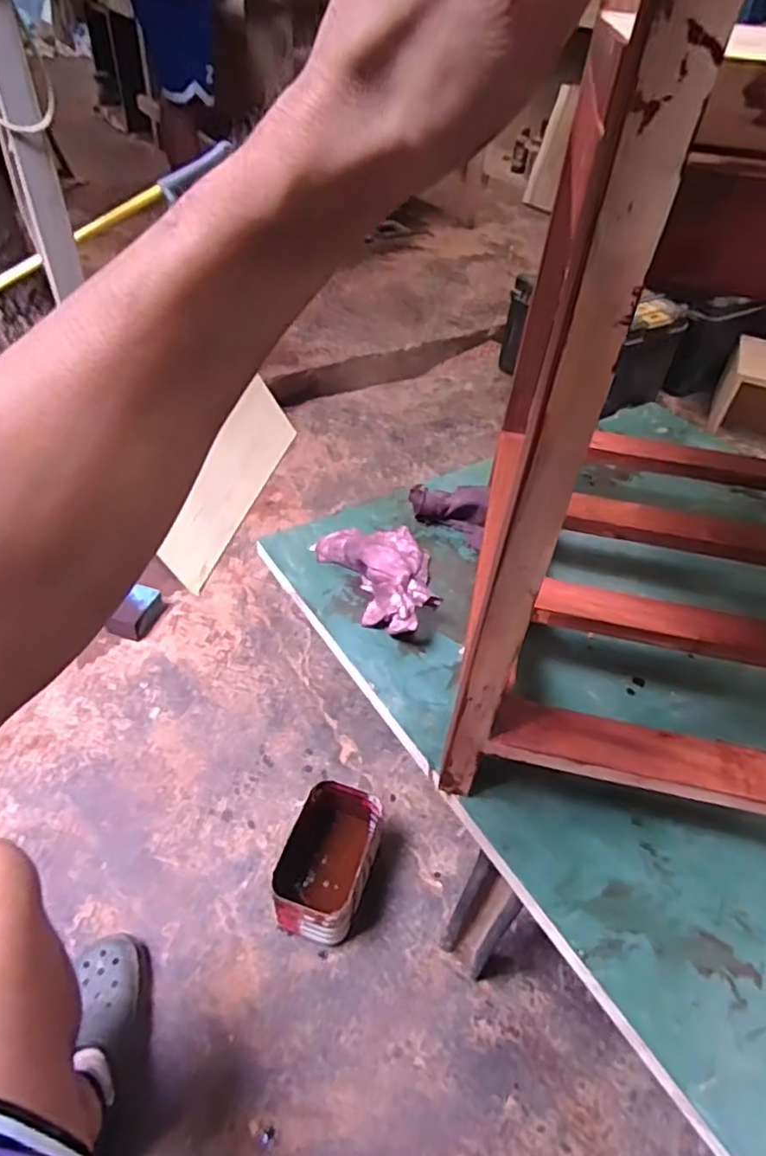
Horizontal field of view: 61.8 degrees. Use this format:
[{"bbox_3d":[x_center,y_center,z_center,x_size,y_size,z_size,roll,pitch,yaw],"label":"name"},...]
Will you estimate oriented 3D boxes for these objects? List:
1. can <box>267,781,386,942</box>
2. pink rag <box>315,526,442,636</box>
[{"bbox_3d":[-0.072,0.382,0.866,0.110,0.104,0.178,16,47,11],"label":"can"},{"bbox_3d":[0.012,-0.012,0.642,0.103,0.058,0.153,-19,49,-22],"label":"pink rag"}]

